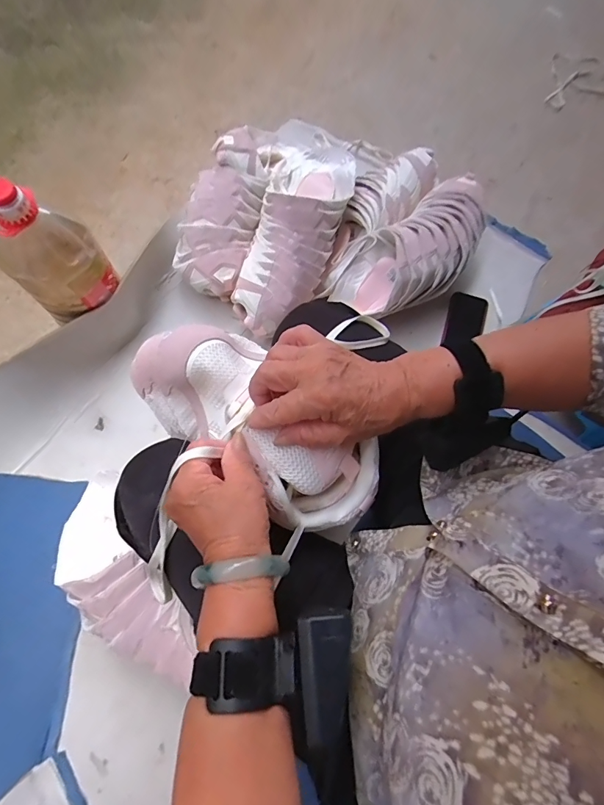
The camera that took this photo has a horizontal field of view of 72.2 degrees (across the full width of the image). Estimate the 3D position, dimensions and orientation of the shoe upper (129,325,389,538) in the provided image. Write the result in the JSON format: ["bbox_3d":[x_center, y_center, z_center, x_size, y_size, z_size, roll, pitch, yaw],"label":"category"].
[{"bbox_3d":[-0.038,0.017,0.371,0.231,0.055,0.108,38,73,3],"label":"shoe upper"}]

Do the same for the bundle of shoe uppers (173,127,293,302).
[{"bbox_3d":[-0.156,-0.455,0.930,0.157,0.137,0.444,17,72,1],"label":"bundle of shoe uppers"}]

